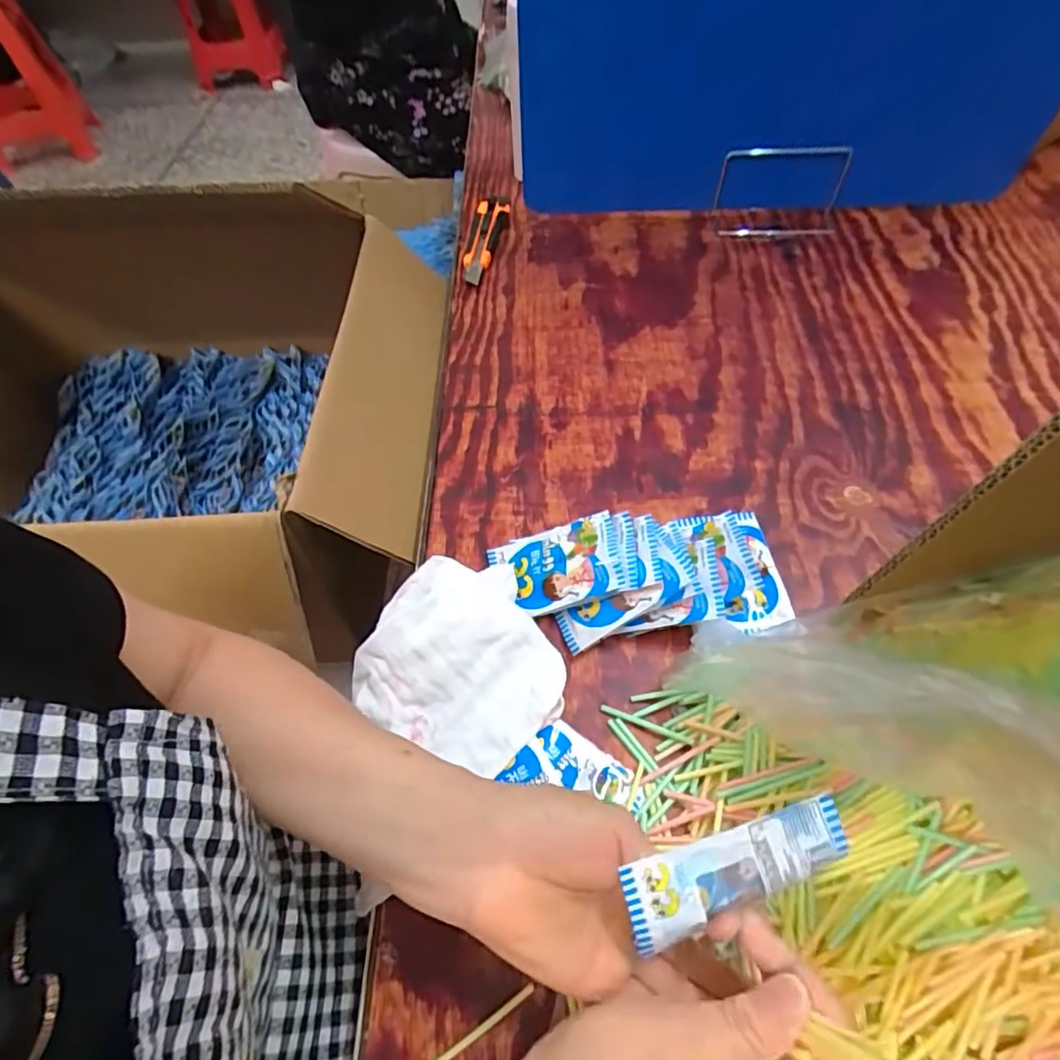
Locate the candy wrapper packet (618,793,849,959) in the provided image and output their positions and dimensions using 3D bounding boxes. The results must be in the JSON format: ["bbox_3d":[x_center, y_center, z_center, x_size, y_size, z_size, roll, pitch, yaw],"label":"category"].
[{"bbox_3d":[0.093,0.152,0.262,0.102,0.007,0.038,-18,85,-7],"label":"candy wrapper packet"}]

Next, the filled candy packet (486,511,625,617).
[{"bbox_3d":[0.019,0.027,0.445,0.096,0.011,0.064,-19,59,17],"label":"filled candy packet"}]

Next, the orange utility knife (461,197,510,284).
[{"bbox_3d":[-0.055,-0.358,0.723,0.041,0.027,0.155,6,56,6],"label":"orange utility knife"}]

